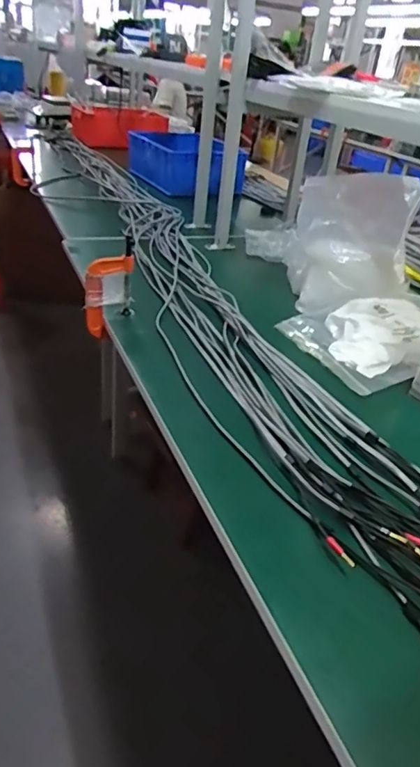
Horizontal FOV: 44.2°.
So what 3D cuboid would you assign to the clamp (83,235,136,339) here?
[{"bbox_3d":[-0.203,-0.189,1.068,0.046,0.176,0.114,26,37,27],"label":"clamp"}]

